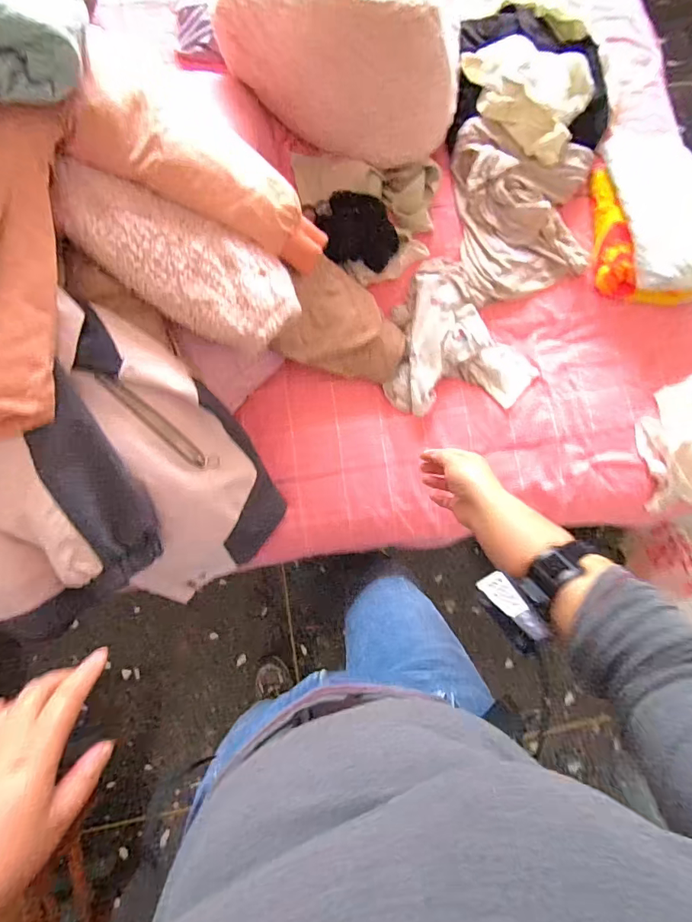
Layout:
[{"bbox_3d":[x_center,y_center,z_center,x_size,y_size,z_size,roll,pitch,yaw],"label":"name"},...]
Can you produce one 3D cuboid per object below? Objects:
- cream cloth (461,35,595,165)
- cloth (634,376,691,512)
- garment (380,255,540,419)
[{"bbox_3d":[0.293,-0.596,0.736,0.215,0.058,0.158,42,81,2],"label":"cream cloth"},{"bbox_3d":[0.534,-0.030,0.728,0.130,0.074,0.197,-11,83,-6],"label":"cloth"},{"bbox_3d":[0.160,-0.172,0.721,0.219,0.045,0.242,-38,87,-9],"label":"garment"}]

